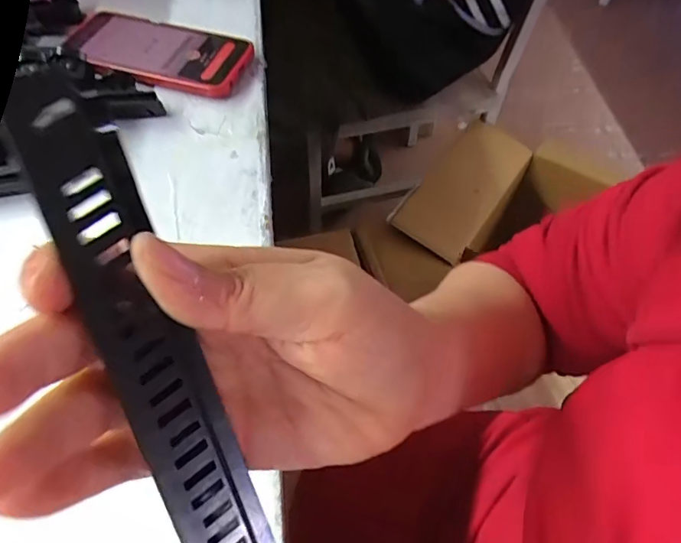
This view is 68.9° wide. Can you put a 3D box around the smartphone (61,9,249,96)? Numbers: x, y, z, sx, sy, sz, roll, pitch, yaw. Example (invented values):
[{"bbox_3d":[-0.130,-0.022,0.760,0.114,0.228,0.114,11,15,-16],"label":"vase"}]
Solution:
[{"bbox_3d":[-0.164,-0.196,0.447,0.162,0.016,0.080,13,57,7],"label":"smartphone"}]

